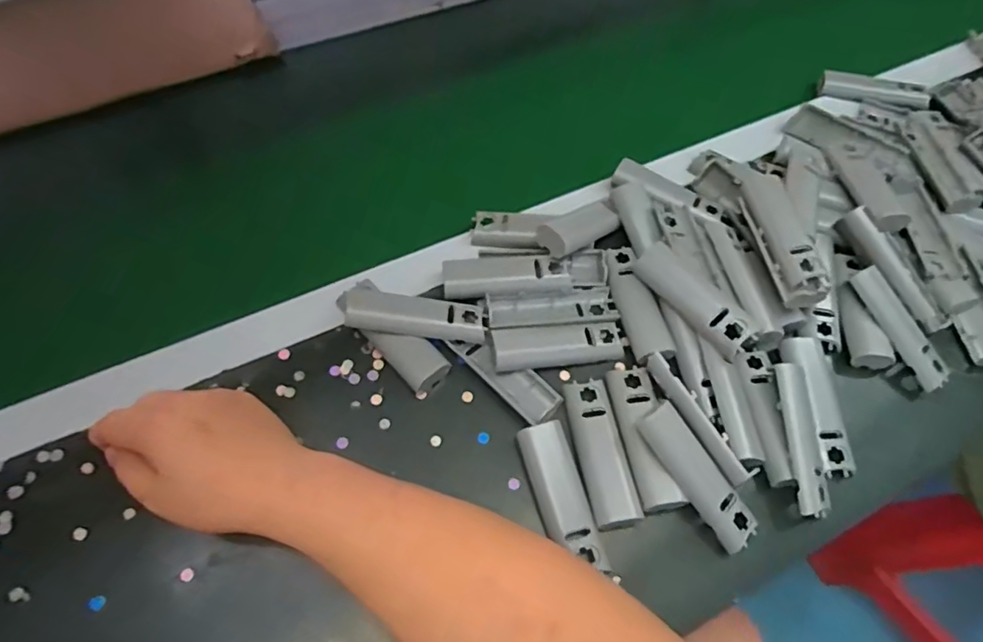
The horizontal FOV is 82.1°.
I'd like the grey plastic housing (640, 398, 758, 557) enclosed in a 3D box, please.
[{"bbox_3d":[0.141,0.103,0.380,0.030,0.018,0.099,-28,66,-18],"label":"grey plastic housing"}]

